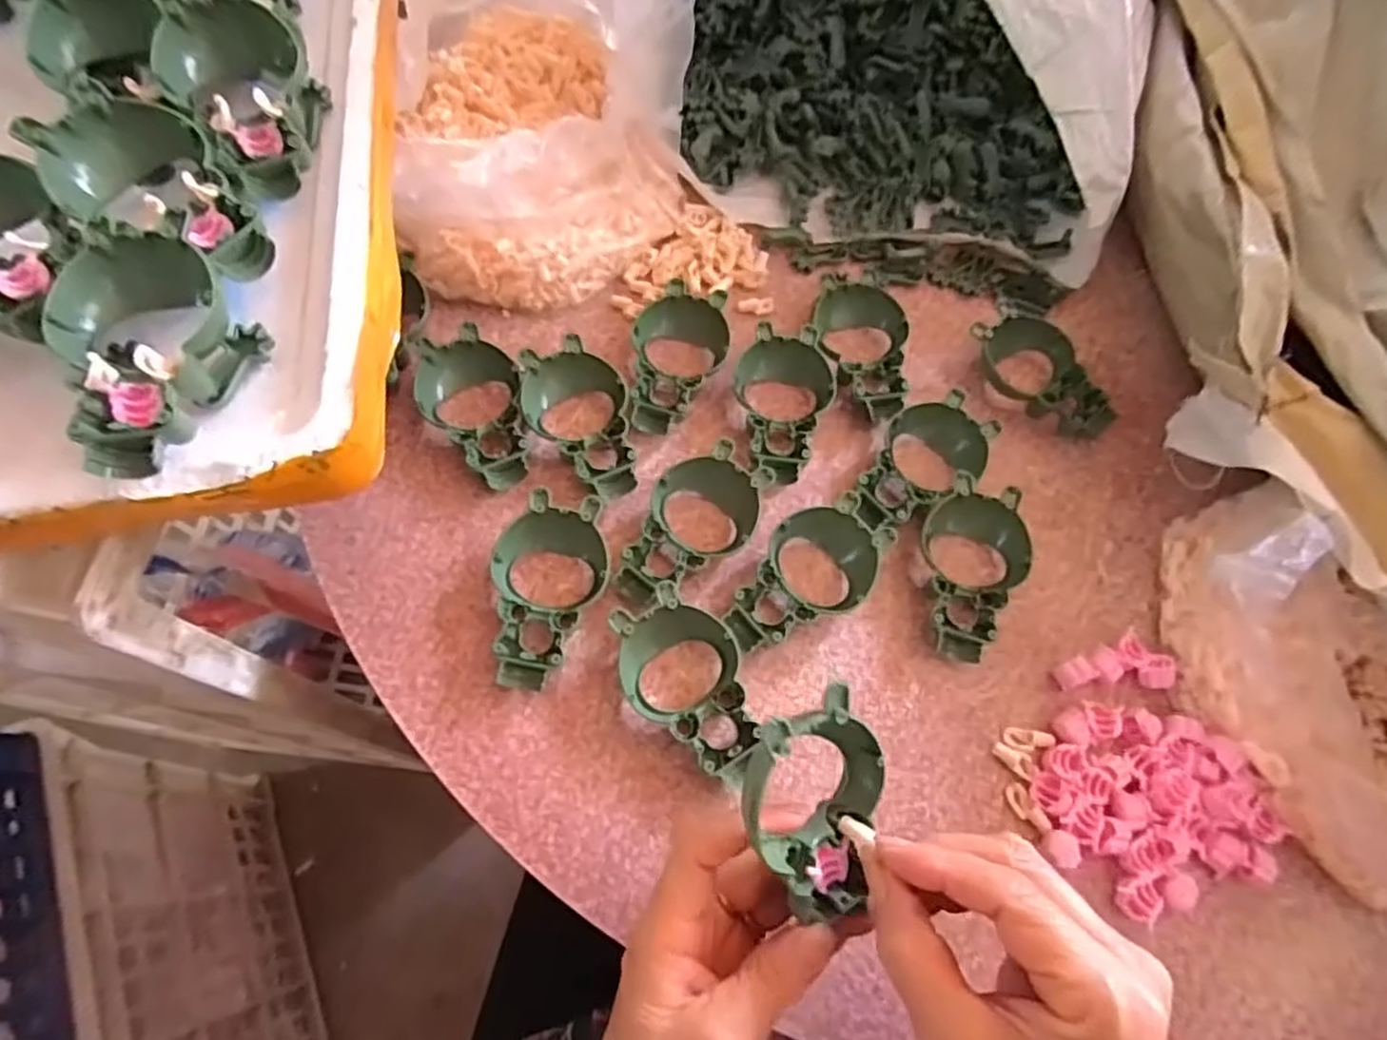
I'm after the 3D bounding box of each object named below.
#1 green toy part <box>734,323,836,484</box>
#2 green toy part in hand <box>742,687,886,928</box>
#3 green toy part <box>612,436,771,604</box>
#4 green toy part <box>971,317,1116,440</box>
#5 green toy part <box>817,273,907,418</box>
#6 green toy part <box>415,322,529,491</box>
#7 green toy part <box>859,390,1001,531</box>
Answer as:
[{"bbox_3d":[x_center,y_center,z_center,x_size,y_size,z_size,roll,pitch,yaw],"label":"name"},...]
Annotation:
[{"bbox_3d":[0.056,-0.068,0.432,0.058,0.023,0.103,2,66,-2],"label":"green toy part"},{"bbox_3d":[0.047,0.107,0.270,0.056,0.019,0.094,-28,113,-26],"label":"green toy part in hand"},{"bbox_3d":[-0.001,0.004,0.399,0.056,0.023,0.099,29,68,10],"label":"green toy part"},{"bbox_3d":[0.224,-0.091,0.458,0.056,0.025,0.088,-23,69,-12],"label":"green toy part"},{"bbox_3d":[0.106,-0.112,0.454,0.058,0.023,0.099,5,66,0],"label":"green toy part"},{"bbox_3d":[-0.126,-0.065,0.418,0.056,0.026,0.099,-21,68,-11],"label":"green toy part"},{"bbox_3d":[0.137,-0.029,0.426,0.058,0.025,0.100,28,68,10],"label":"green toy part"}]

